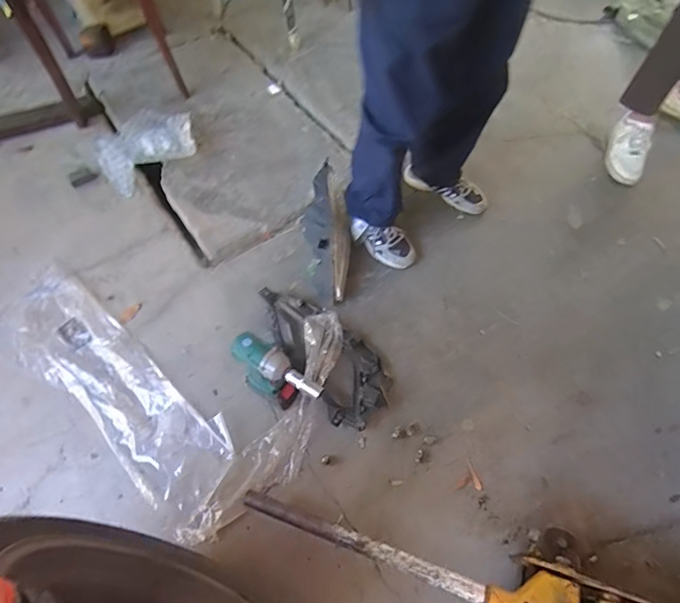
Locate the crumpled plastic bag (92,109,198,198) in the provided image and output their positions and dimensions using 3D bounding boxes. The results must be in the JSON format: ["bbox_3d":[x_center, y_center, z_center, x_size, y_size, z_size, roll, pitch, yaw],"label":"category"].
[{"bbox_3d":[-0.634,-0.523,1.474,0.337,0.101,0.244,-38,69,-18],"label":"crumpled plastic bag"}]

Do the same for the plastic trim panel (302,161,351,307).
[{"bbox_3d":[-0.034,-0.185,1.253,0.129,0.100,0.378,-5,79,-3],"label":"plastic trim panel"}]

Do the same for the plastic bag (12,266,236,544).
[{"bbox_3d":[-0.556,0.223,1.120,0.808,0.023,0.222,37,68,17],"label":"plastic bag"}]

